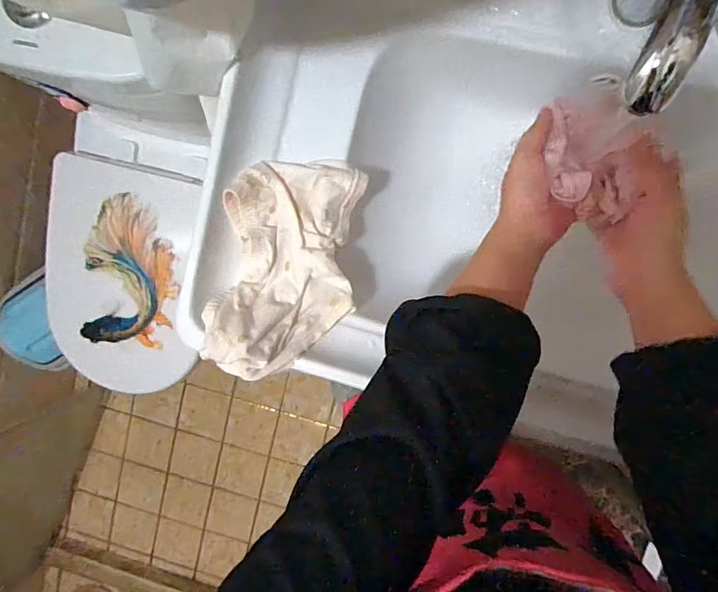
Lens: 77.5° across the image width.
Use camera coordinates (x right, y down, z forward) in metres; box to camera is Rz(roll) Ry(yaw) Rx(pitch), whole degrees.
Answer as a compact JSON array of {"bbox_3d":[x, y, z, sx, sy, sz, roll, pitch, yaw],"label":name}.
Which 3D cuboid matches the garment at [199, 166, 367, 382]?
[{"bbox_3d":[-0.073,-0.029,0.433,0.134,0.084,0.204,5,98,6],"label":"garment"}]

